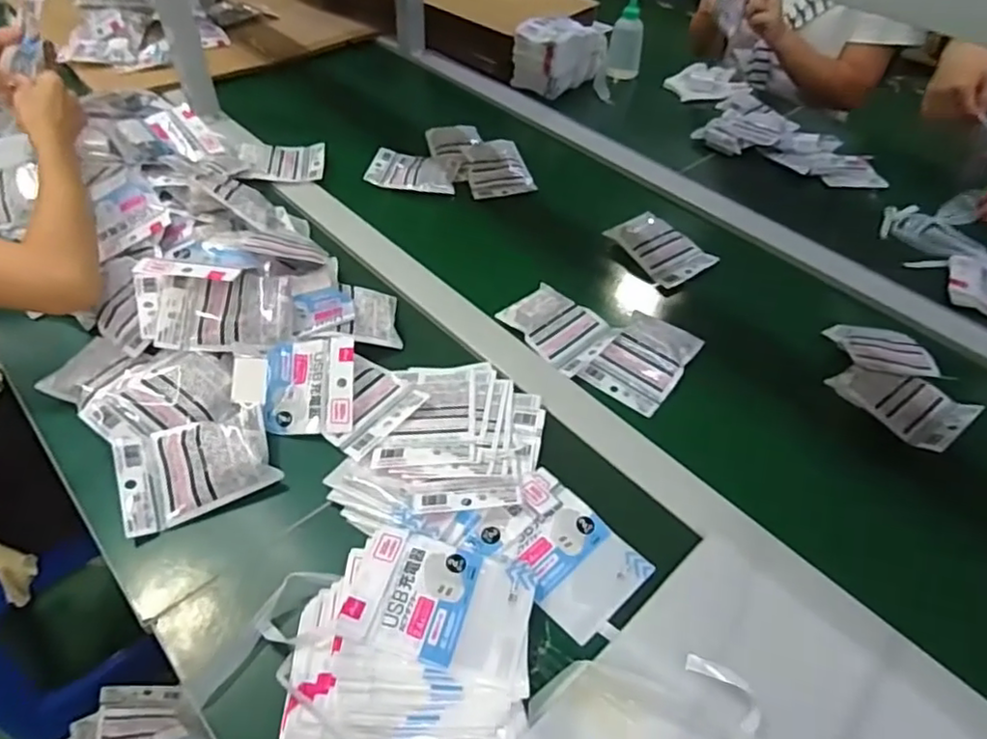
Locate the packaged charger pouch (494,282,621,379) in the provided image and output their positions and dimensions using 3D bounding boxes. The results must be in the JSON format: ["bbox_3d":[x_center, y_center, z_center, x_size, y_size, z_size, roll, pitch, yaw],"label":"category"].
[{"bbox_3d":[0.080,-0.053,0.762,0.098,0.022,0.115,-34,58,-31],"label":"packaged charger pouch"}]

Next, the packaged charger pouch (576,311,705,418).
[{"bbox_3d":[0.171,-0.010,0.731,0.091,0.013,0.120,33,69,26],"label":"packaged charger pouch"}]

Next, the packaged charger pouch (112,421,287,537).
[{"bbox_3d":[-0.278,0.091,0.594,0.138,0.037,0.091,-16,50,-19],"label":"packaged charger pouch"}]

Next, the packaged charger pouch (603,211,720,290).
[{"bbox_3d":[0.229,-0.171,0.882,0.099,0.028,0.130,-29,55,-26],"label":"packaged charger pouch"}]

